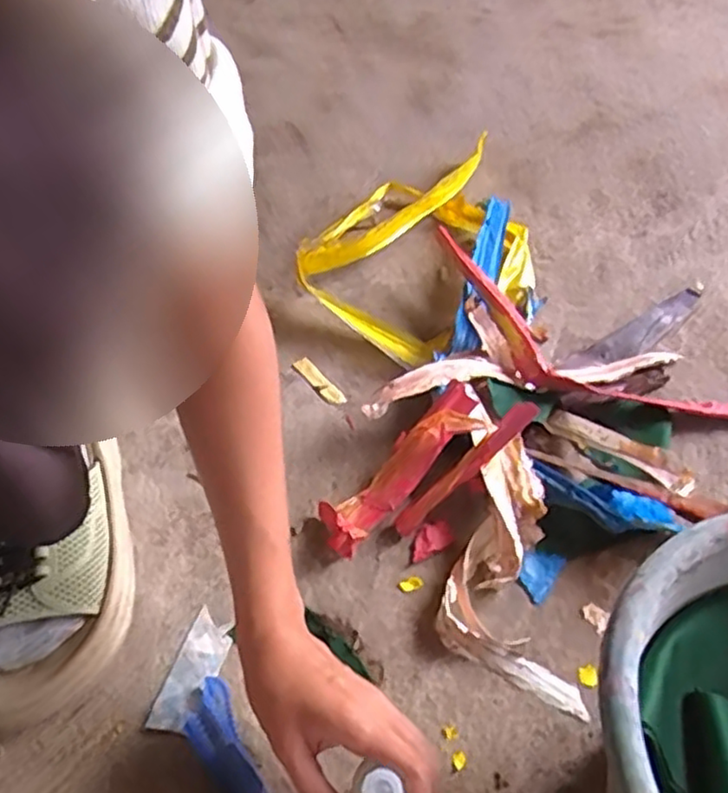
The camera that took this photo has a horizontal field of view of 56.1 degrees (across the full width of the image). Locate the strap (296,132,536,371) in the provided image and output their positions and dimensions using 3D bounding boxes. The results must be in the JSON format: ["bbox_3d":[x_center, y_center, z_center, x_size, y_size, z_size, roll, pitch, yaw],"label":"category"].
[{"bbox_3d":[0.089,-0.175,0.728,0.220,0.049,0.348,29,54,20],"label":"strap"}]

